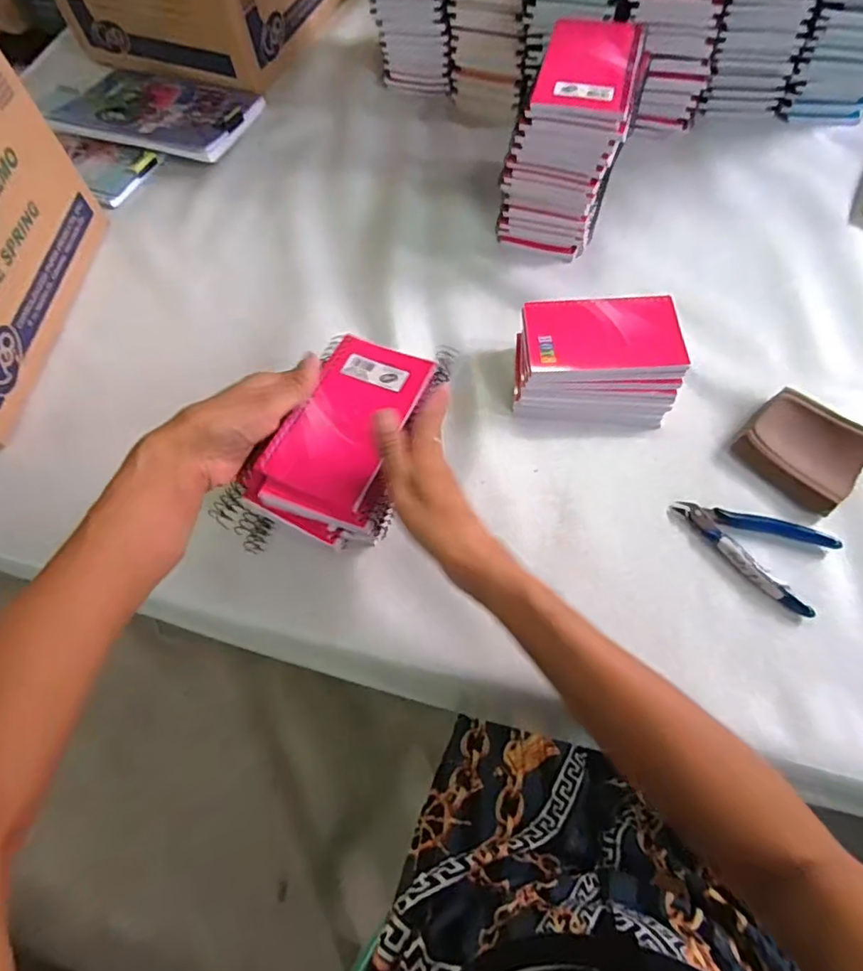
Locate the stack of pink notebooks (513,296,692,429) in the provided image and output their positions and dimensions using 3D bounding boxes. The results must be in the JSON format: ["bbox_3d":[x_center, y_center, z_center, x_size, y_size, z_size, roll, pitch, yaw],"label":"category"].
[{"bbox_3d":[0.145,-0.109,0.493,0.135,0.052,0.105,1,65,3],"label":"stack of pink notebooks"}]

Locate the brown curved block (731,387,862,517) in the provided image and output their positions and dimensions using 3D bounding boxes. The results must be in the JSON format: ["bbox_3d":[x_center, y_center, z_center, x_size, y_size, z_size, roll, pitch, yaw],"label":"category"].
[{"bbox_3d":[0.303,-0.030,0.455,0.086,0.024,0.086,37,71,18],"label":"brown curved block"}]

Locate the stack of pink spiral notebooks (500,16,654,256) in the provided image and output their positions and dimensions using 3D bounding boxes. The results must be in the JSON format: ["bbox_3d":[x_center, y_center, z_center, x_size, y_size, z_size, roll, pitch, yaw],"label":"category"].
[{"bbox_3d":[0.142,-0.340,0.552,0.095,0.138,0.141,21,67,12],"label":"stack of pink spiral notebooks"}]

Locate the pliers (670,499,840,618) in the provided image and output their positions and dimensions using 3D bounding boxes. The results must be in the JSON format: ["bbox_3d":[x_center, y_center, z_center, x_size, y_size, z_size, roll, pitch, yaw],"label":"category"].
[{"bbox_3d":[0.247,0.043,0.431,0.113,0.010,0.071,29,69,15],"label":"pliers"}]

